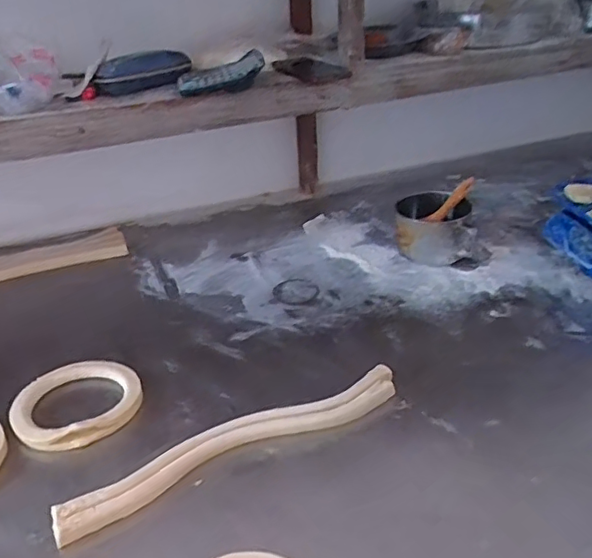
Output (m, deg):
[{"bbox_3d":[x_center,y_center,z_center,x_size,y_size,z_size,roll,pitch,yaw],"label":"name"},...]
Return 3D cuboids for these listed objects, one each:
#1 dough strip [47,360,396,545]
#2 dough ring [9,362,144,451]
[{"bbox_3d":[-0.070,0.211,0.752,0.452,0.029,0.057,-18,34,-21],"label":"dough strip"},{"bbox_3d":[-0.308,0.168,0.832,0.171,0.024,0.171,-3,31,2],"label":"dough ring"}]

